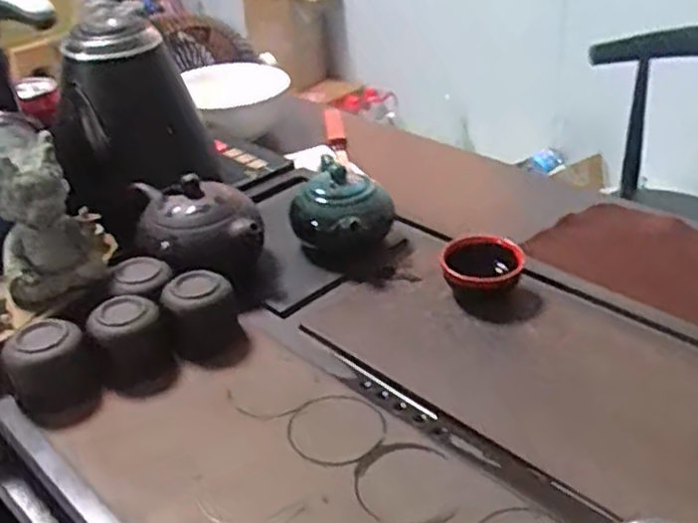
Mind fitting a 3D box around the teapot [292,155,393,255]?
[{"bbox_3d":[-0.008,-0.055,0.632,0.081,0.062,0.101,-5,31,-1],"label":"teapot"}]

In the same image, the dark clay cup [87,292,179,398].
[{"bbox_3d":[-0.145,0.055,0.493,0.049,0.045,0.052,-22,35,-26],"label":"dark clay cup"}]

